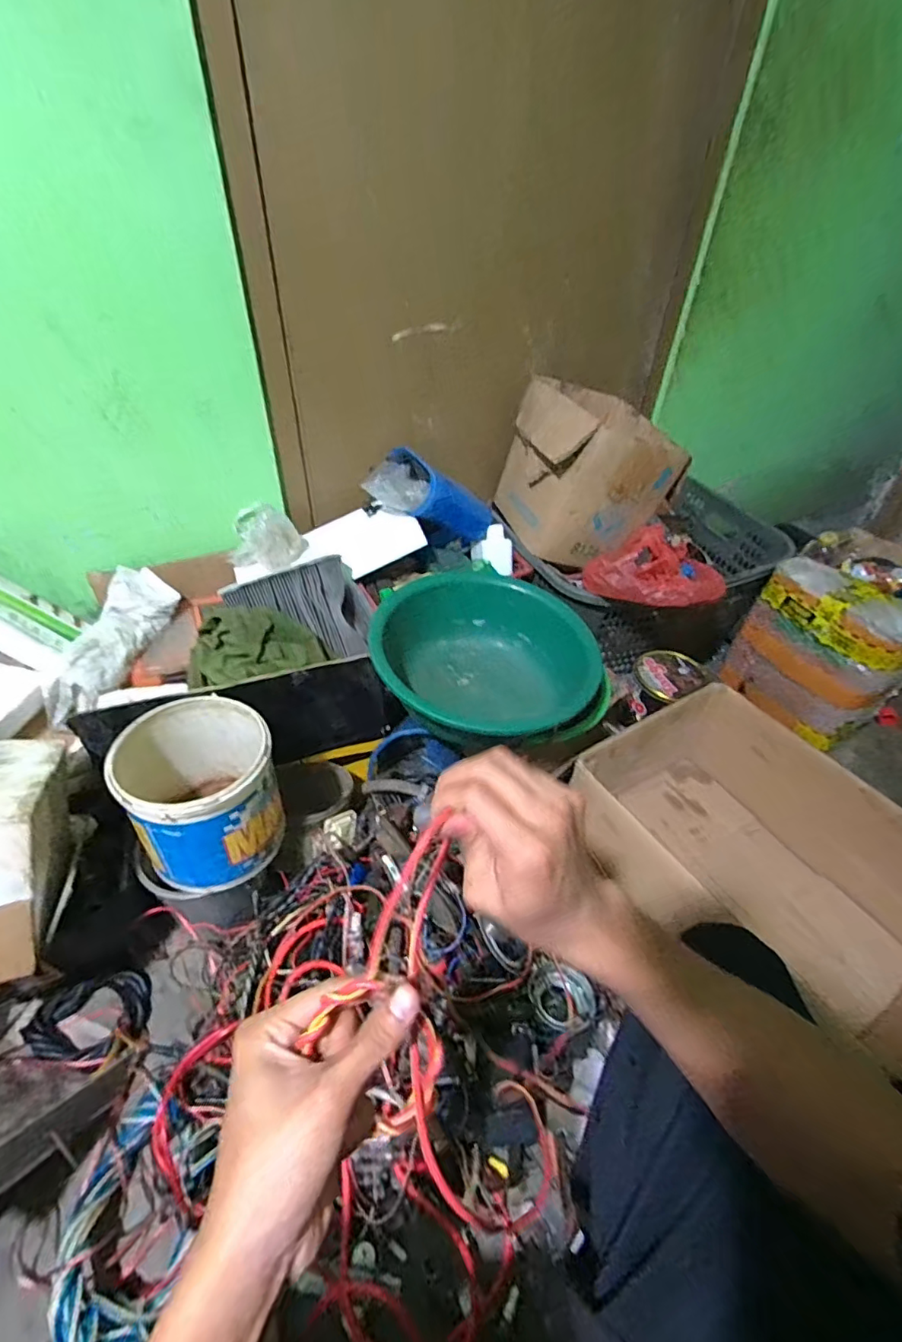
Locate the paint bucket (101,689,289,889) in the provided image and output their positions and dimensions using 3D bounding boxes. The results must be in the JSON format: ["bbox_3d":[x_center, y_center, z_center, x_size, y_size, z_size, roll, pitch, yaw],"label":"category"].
[{"bbox_3d":[-0.327,0.160,0.718,0.180,0.189,0.187,1,44,-1],"label":"paint bucket"}]

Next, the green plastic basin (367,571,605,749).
[{"bbox_3d":[0.046,-0.011,0.891,0.351,0.150,0.313,-30,52,-29],"label":"green plastic basin"}]

